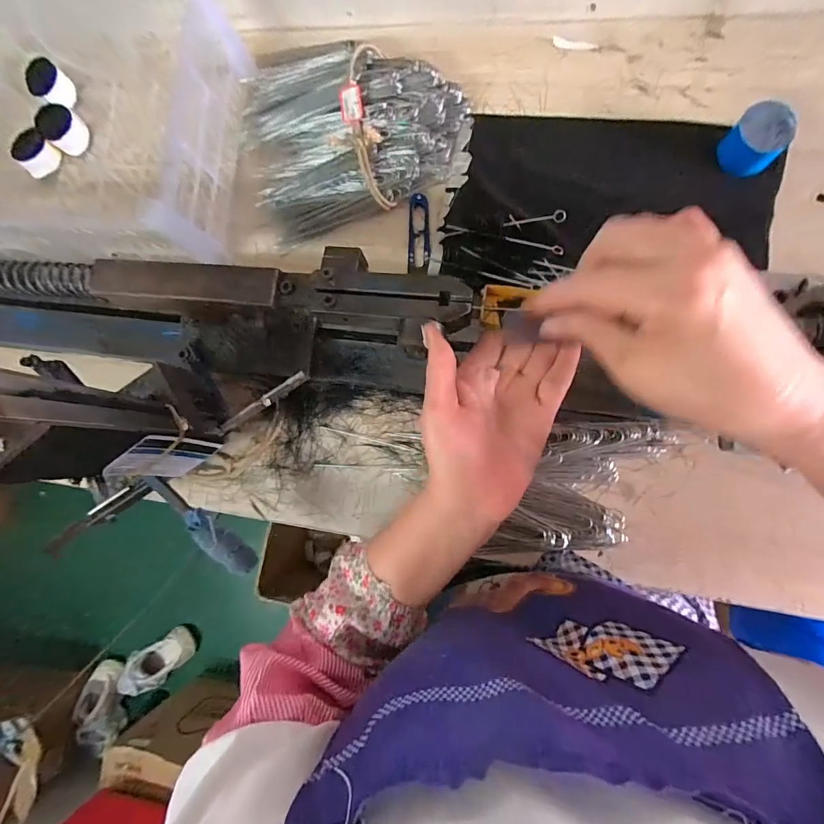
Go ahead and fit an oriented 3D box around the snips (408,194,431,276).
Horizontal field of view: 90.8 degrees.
[{"bbox_3d":[0.008,-0.198,0.455,0.025,0.010,0.089,0,85,8],"label":"snips"}]

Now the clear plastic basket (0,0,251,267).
[{"bbox_3d":[-0.403,-0.331,0.485,0.391,0.122,0.292,6,86,8],"label":"clear plastic basket"}]

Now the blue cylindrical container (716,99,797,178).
[{"bbox_3d":[0.328,-0.258,0.388,0.049,0.036,0.050,-1,85,8],"label":"blue cylindrical container"}]

